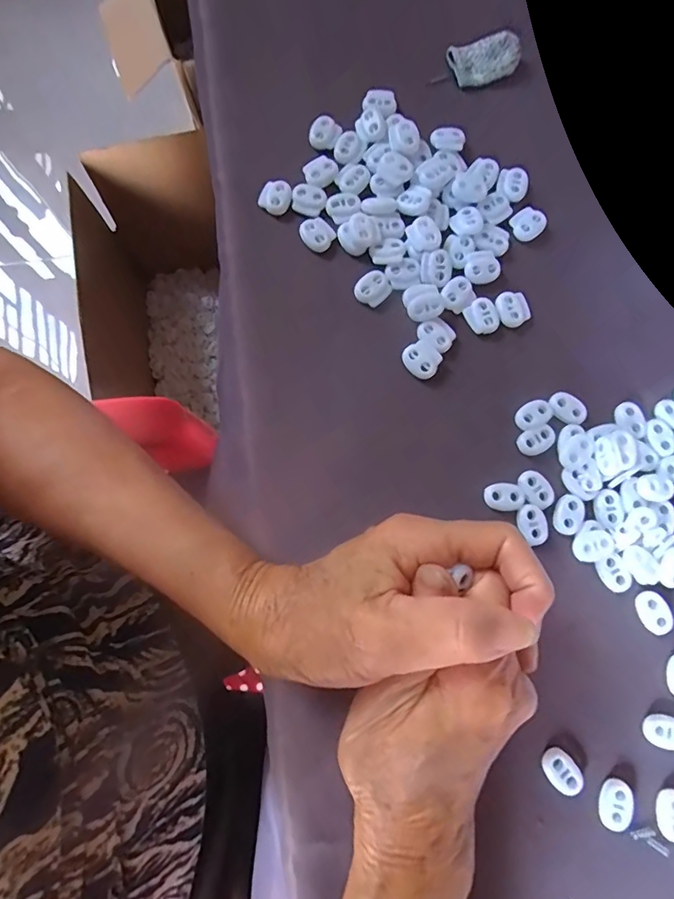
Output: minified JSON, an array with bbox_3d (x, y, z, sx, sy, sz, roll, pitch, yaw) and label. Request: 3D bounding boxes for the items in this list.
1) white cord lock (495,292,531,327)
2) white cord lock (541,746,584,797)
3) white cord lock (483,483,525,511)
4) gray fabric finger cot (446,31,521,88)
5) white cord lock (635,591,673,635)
[{"bbox_3d":[0.108,-0.086,0.290,0.020,0.004,0.022,-18,80,-3],"label":"white cord lock"},{"bbox_3d":[0.115,0.165,0.243,0.016,0.005,0.022,-36,82,-6],"label":"white cord lock"},{"bbox_3d":[0.094,0.026,0.268,0.023,0.004,0.015,-1,80,0],"label":"white cord lock"},{"bbox_3d":[0.101,-0.265,0.324,0.047,0.009,0.029,-13,80,-2],"label":"gray fabric finger cot"},{"bbox_3d":[0.172,0.089,0.259,0.015,0.005,0.023,-26,81,-5],"label":"white cord lock"}]

